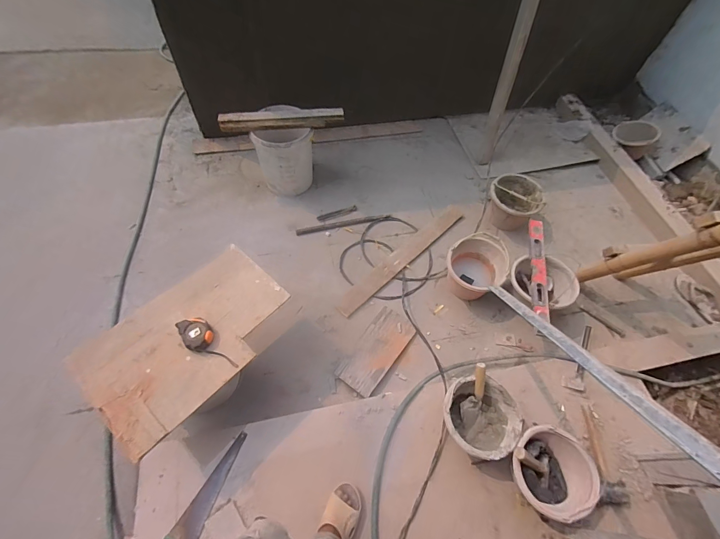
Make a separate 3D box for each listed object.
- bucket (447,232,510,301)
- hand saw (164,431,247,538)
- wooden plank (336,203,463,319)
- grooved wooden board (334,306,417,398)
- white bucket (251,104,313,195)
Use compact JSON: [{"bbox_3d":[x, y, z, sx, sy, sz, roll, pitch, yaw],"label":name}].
[{"bbox_3d":[0.544,-0.025,1.625,0.254,0.184,0.293,28,62,12],"label":"bucket"},{"bbox_3d":[-0.493,0.734,1.098,0.108,0.020,0.412,22,58,11],"label":"hand saw"},{"bbox_3d":[0.216,-0.068,1.725,0.856,0.020,0.103,-39,69,-23],"label":"wooden plank"},{"bbox_3d":[0.072,0.341,1.463,0.180,0.030,0.370,34,63,15],"label":"grooved wooden board"},{"bbox_3d":[-0.373,-0.625,1.819,0.270,0.358,0.334,10,60,2],"label":"white bucket"}]

